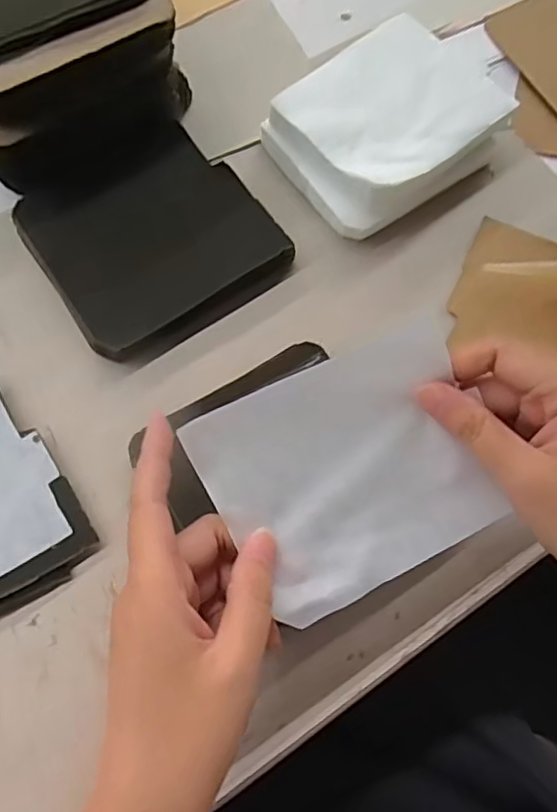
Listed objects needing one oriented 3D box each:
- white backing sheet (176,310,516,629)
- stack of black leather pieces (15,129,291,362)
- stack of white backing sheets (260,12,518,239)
[{"bbox_3d":[0.038,0.028,0.281,0.131,0.025,0.100,-26,74,-9],"label":"white backing sheet"},{"bbox_3d":[-0.080,-0.107,0.395,0.136,0.017,0.128,-33,75,-11],"label":"stack of black leather pieces"},{"bbox_3d":[0.075,-0.189,0.413,0.141,0.043,0.116,-38,76,-12],"label":"stack of white backing sheets"}]

